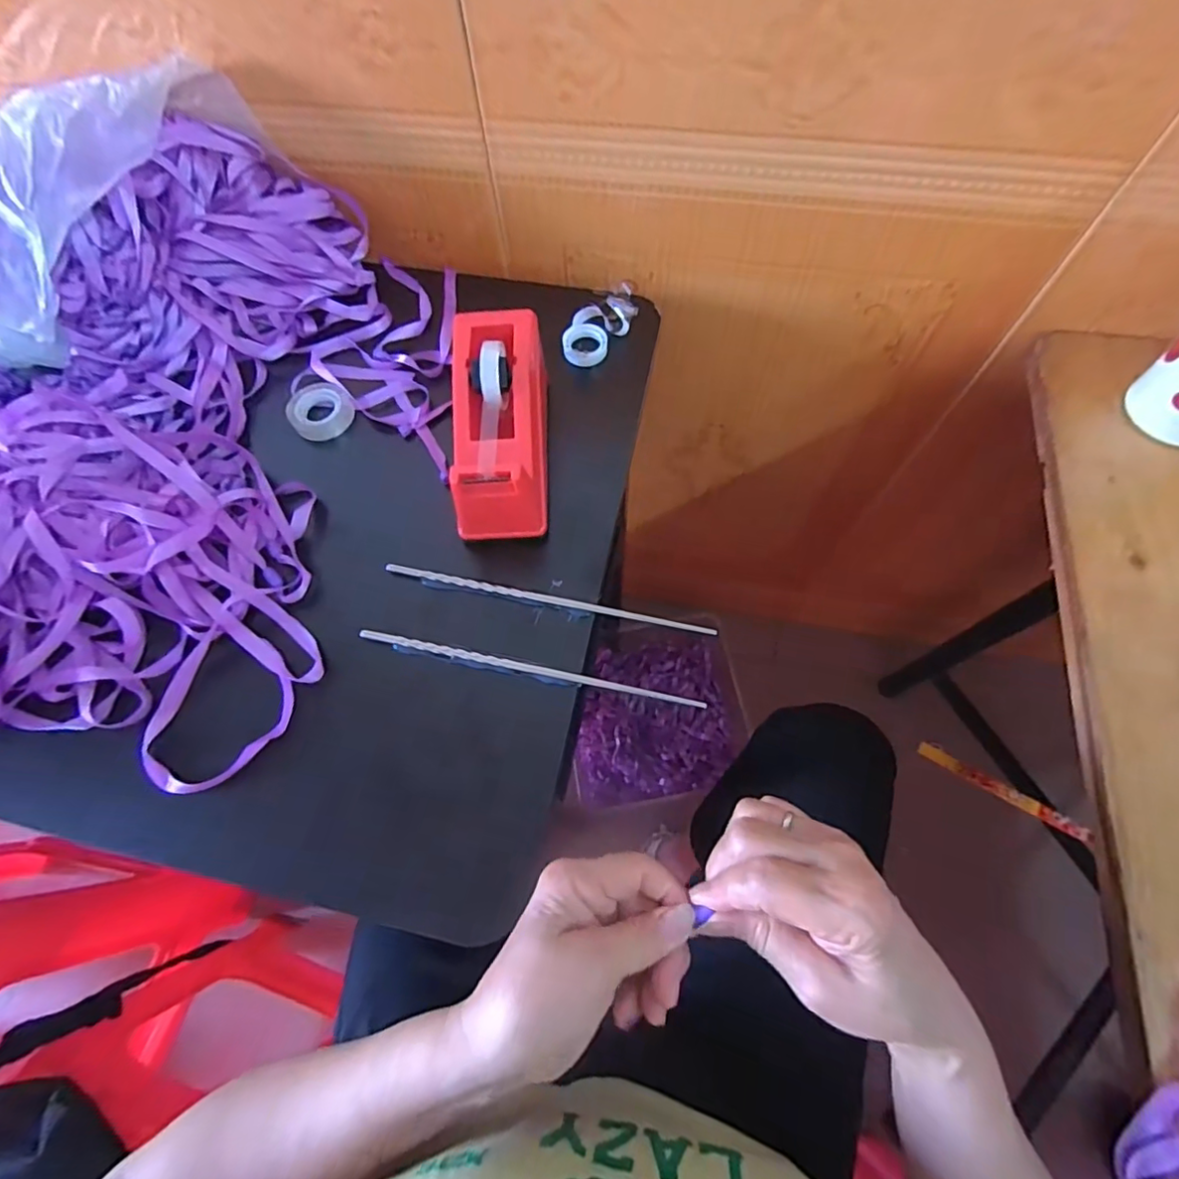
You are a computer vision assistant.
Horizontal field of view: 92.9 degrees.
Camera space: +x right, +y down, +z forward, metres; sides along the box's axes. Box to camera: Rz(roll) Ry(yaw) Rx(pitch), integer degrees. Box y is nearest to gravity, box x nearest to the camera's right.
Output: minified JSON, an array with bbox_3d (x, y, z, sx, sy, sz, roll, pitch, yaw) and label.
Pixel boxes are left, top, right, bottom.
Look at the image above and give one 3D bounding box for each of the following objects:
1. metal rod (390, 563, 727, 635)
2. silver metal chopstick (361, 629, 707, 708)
[{"bbox_3d":[-0.029,0.005,0.372,0.220,0.005,0.008,10,67,7],"label":"metal rod"},{"bbox_3d":[-0.039,0.050,0.354,0.218,0.005,0.007,11,67,7],"label":"silver metal chopstick"}]

